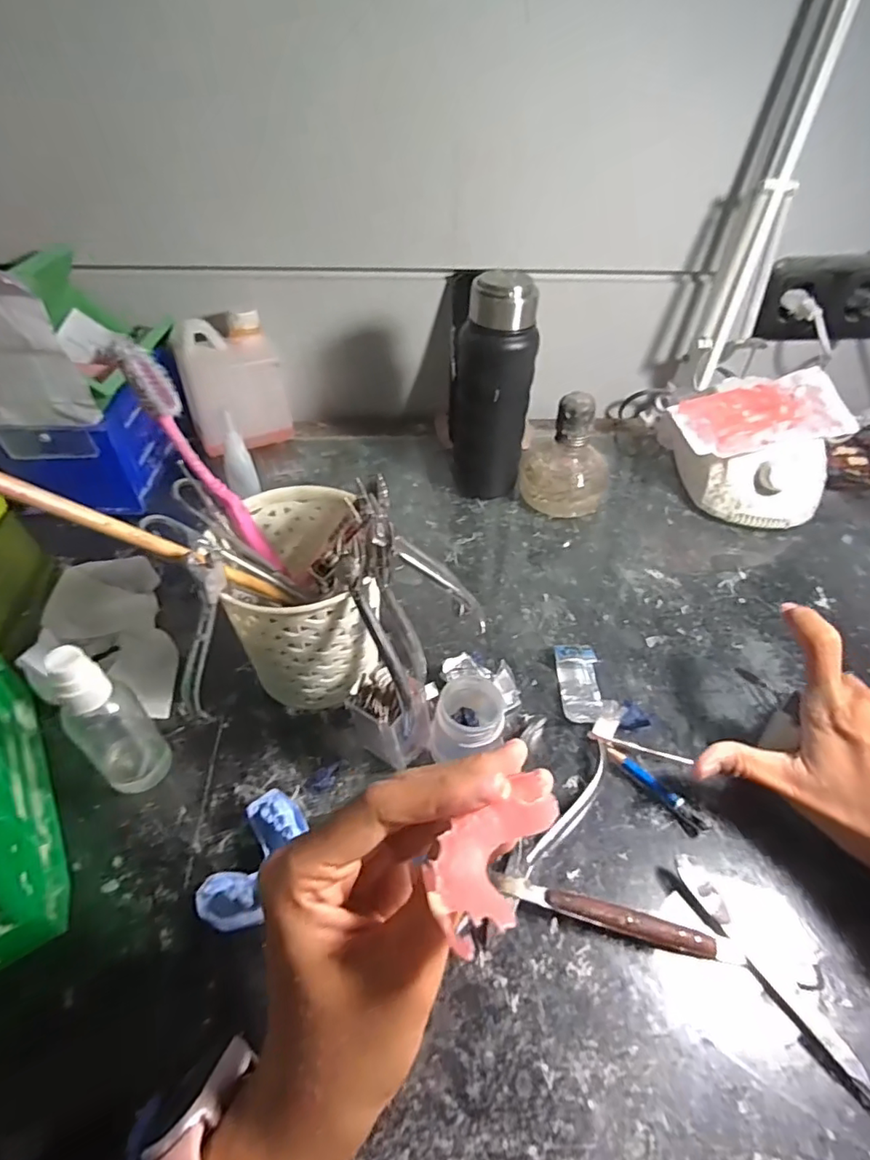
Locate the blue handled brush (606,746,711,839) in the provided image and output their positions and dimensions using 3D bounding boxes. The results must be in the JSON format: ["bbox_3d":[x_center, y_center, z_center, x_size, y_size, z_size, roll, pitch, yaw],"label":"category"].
[{"bbox_3d":[0.130,0.123,0.327,0.011,0.009,0.064,-29,54,-27],"label":"blue handled brush"}]

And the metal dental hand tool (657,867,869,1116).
[{"bbox_3d":[0.163,0.196,0.257,0.009,0.008,0.140,-26,52,-24],"label":"metal dental hand tool"}]

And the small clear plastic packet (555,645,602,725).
[{"bbox_3d":[0.098,0.070,0.374,0.027,0.013,0.056,1,46,-2],"label":"small clear plastic packet"}]

